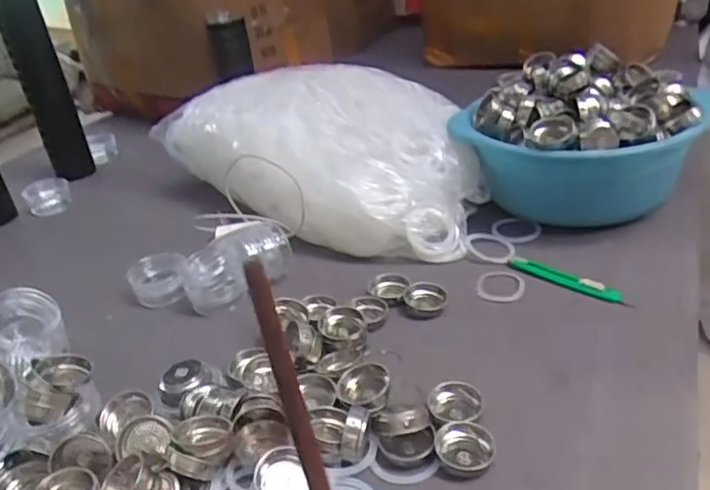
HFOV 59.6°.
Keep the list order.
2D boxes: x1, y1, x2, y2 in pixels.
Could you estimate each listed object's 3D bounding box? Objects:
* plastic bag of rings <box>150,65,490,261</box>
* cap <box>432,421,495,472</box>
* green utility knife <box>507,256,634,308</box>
[{"bbox_3d":[-0.046,-0.135,0.847,0.468,0.166,0.239,18,39,37],"label":"plastic bag of rings"},{"bbox_3d":[0.084,0.156,0.473,0.044,0.017,0.041,-6,30,3],"label":"cap"},{"bbox_3d":[0.222,0.036,0.654,0.019,0.014,0.141,-30,37,-33],"label":"green utility knife"}]

